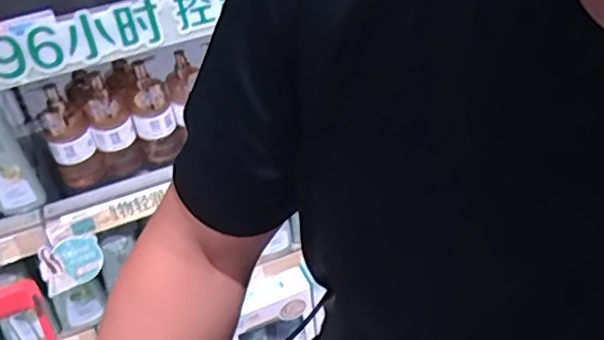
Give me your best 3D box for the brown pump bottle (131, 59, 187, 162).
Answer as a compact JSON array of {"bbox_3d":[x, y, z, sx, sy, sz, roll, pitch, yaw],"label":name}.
[{"bbox_3d":[-0.270,-0.104,1.108,0.072,0.174,0.073,-2,42,5],"label":"brown pump bottle"}]

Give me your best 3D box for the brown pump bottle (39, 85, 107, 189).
[{"bbox_3d":[-0.410,-0.053,1.067,0.076,0.174,0.064,-30,47,-25],"label":"brown pump bottle"}]

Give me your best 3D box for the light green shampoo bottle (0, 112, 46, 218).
[{"bbox_3d":[-0.500,-0.013,1.003,0.079,0.221,0.054,-30,47,-24],"label":"light green shampoo bottle"}]

